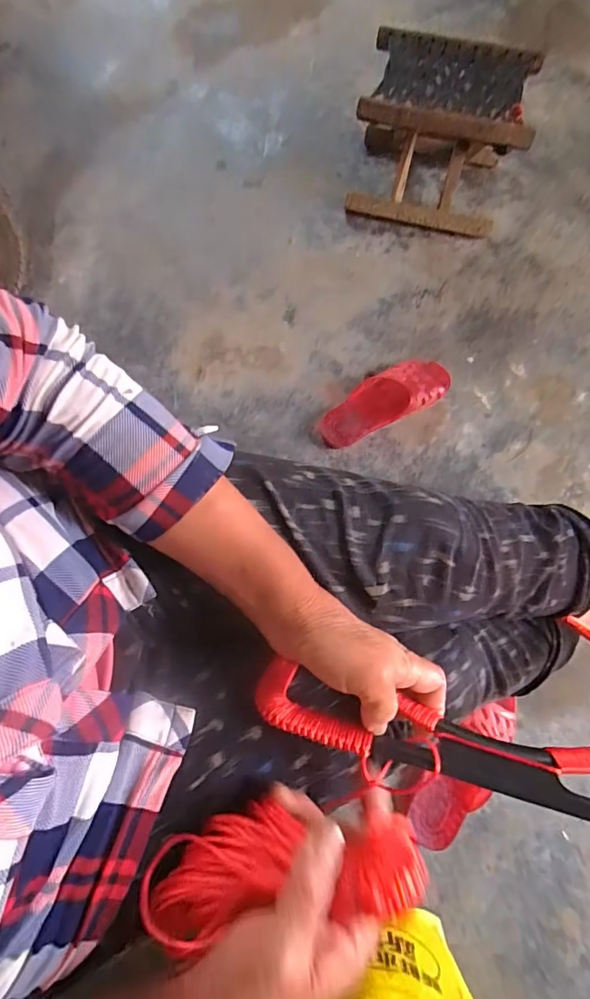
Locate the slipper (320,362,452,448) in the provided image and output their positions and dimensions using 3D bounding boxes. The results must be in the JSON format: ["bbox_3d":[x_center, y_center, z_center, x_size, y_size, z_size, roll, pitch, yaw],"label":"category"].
[{"bbox_3d":[0.153,-0.165,0.780,0.238,0.066,0.091,-33,75,-11],"label":"slipper"}]

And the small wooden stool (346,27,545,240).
[{"bbox_3d":[0.253,-0.645,0.855,0.263,0.215,0.198,12,72,3],"label":"small wooden stool"}]

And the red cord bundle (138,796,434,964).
[{"bbox_3d":[-0.010,0.207,0.274,0.154,0.036,0.057,-13,73,10],"label":"red cord bundle"}]

